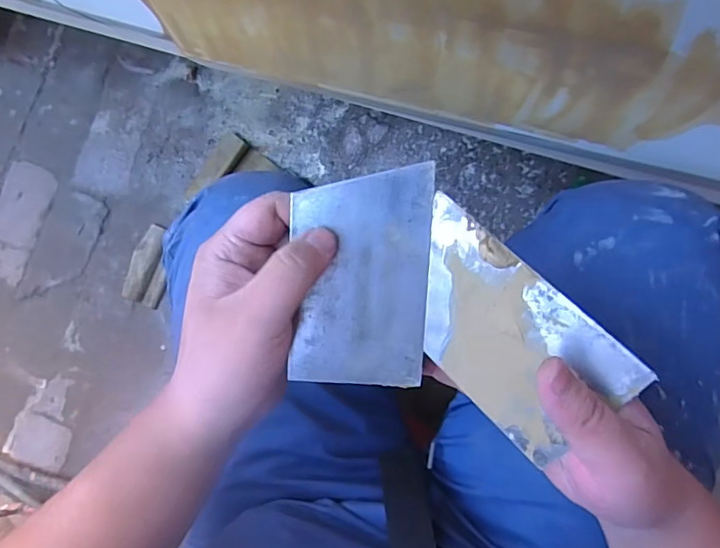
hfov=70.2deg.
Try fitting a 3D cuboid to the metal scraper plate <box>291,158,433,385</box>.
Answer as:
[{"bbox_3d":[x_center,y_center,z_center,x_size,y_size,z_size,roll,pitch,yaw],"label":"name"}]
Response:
[{"bbox_3d":[0.001,0.004,0.276,0.070,0.004,0.118,3,101,0],"label":"metal scraper plate"}]

